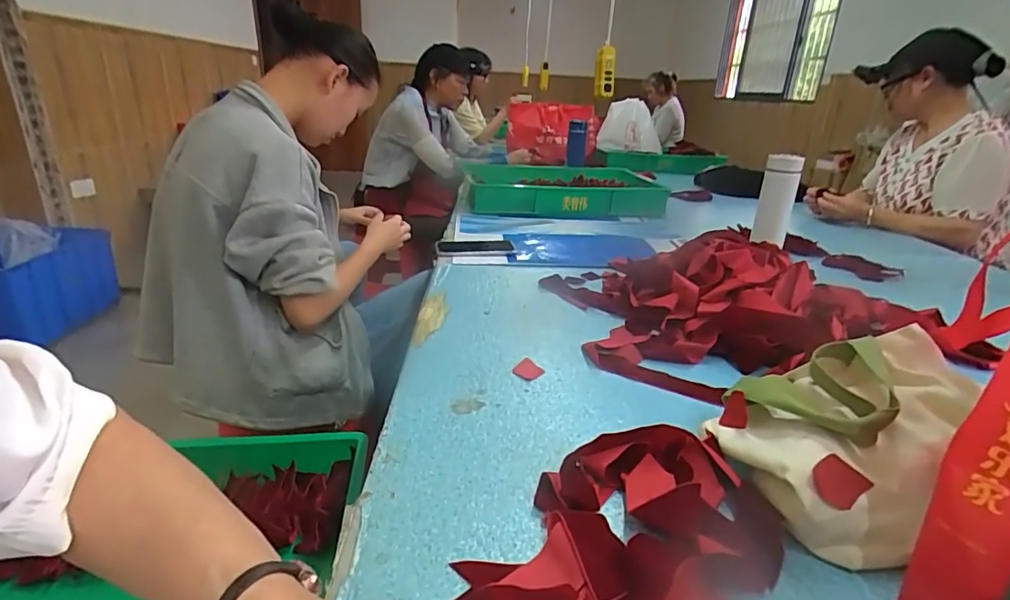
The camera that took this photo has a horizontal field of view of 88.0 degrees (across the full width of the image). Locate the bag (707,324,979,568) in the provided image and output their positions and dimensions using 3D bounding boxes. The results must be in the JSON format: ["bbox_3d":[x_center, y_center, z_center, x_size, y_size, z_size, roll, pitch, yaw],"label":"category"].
[{"bbox_3d":[0.284,0.105,0.456,0.218,0.099,0.165,-18,30,-41],"label":"bag"}]

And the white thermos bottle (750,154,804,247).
[{"bbox_3d":[0.546,-0.199,1.051,0.065,0.174,0.062,16,25,29],"label":"white thermos bottle"}]

